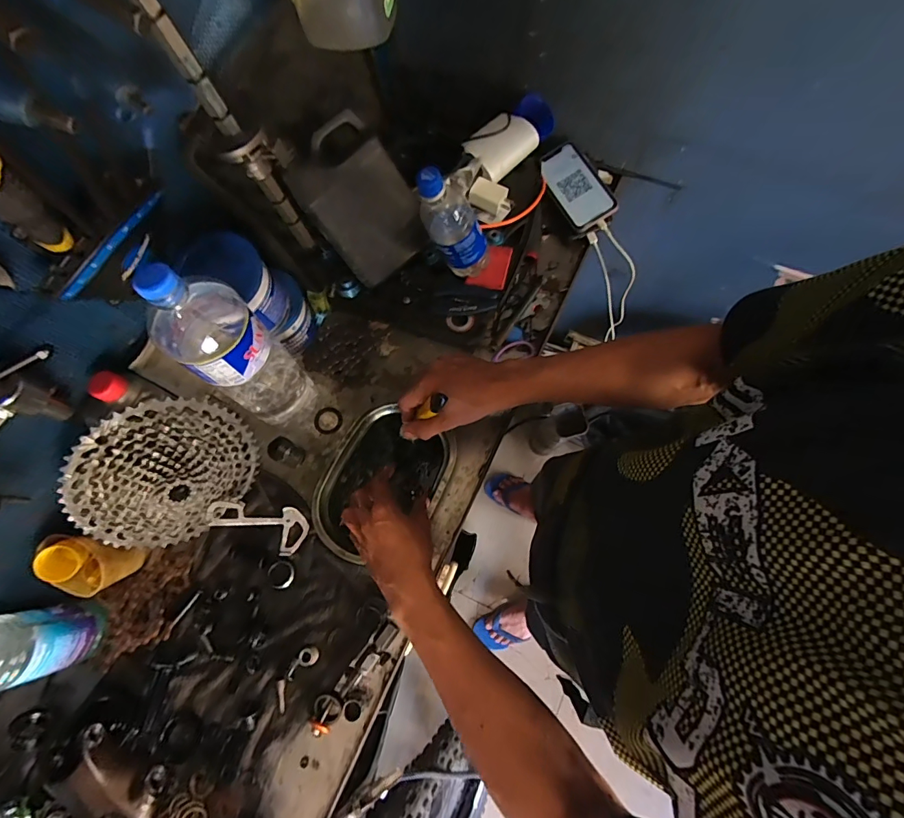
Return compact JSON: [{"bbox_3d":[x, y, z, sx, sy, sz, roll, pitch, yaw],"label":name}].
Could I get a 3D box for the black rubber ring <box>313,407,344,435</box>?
[{"bbox_3d":[-0.184,0.016,0.634,0.041,0.010,0.042,0,73,1],"label":"black rubber ring"}]

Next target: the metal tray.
[{"bbox_3d":[-0.094,0.104,0.585,0.154,0.032,0.202,27,75,9],"label":"metal tray"}]

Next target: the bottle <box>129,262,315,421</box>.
[{"bbox_3d":[-0.240,-0.064,0.482,0.088,0.292,0.095,0,73,1],"label":"bottle"}]

